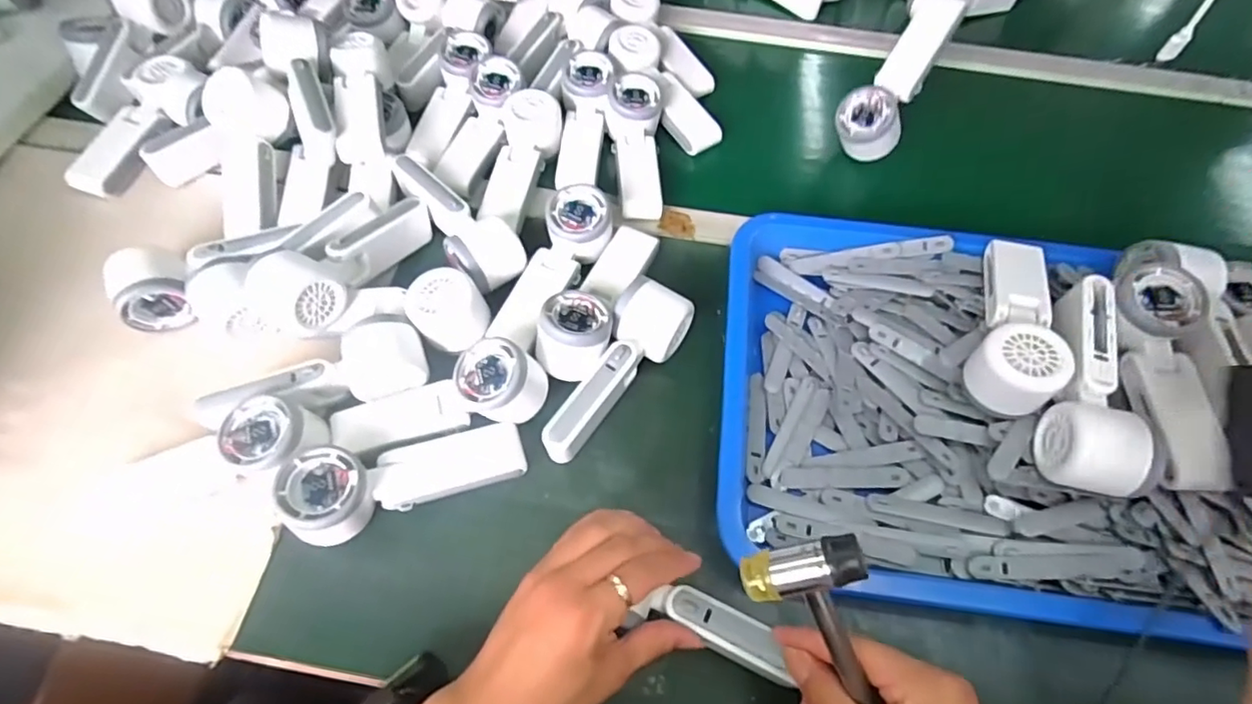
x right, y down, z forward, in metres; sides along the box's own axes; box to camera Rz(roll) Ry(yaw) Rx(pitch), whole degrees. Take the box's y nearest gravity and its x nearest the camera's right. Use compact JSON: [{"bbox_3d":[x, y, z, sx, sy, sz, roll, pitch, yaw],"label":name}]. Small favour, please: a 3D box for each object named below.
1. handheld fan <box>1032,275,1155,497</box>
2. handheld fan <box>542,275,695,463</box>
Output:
[{"bbox_3d":[0.333,0.023,0.429,0.051,0.060,0.170,15,61,6],"label":"handheld fan"},{"bbox_3d":[-0.008,0.019,0.462,0.052,0.056,0.156,28,63,13],"label":"handheld fan"}]

